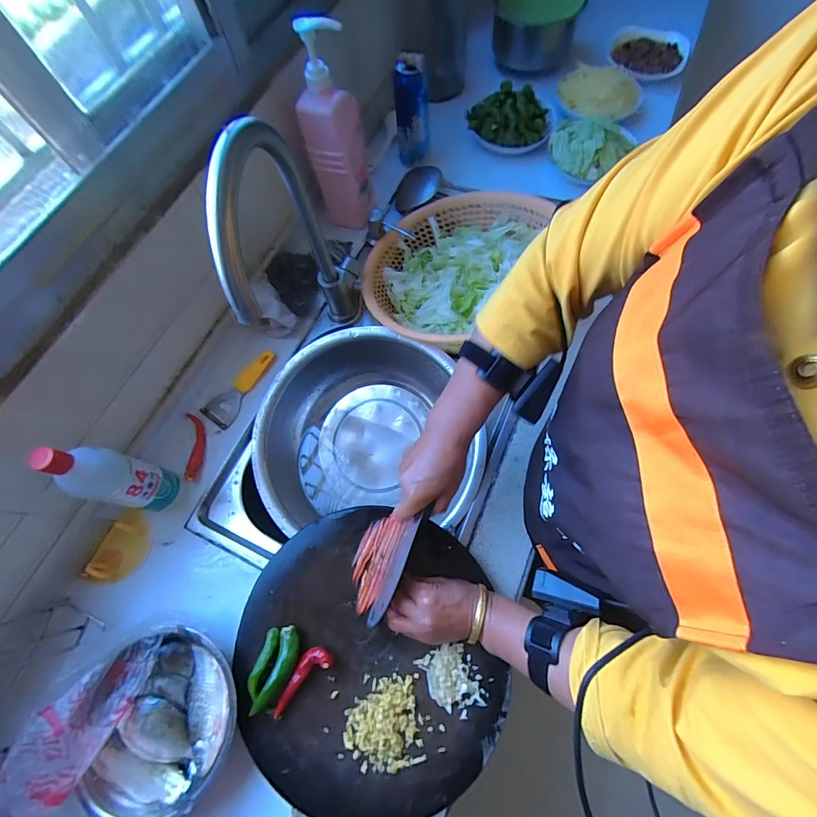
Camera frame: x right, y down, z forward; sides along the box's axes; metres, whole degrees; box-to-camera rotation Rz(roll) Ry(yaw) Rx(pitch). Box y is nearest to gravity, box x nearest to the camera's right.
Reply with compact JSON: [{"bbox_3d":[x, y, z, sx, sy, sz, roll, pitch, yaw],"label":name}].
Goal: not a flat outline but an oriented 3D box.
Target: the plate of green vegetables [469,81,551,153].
[{"bbox_3d":[0.208,-0.584,0.756,0.160,0.047,0.151,-1,69,3],"label":"plate of green vegetables"}]

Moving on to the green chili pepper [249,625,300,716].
[{"bbox_3d":[-0.152,0.311,0.451,0.030,0.025,0.090,15,71,8],"label":"green chili pepper"}]

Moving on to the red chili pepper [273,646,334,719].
[{"bbox_3d":[-0.129,0.319,0.451,0.085,0.020,0.030,-40,72,-12],"label":"red chili pepper"}]

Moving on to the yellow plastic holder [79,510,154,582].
[{"bbox_3d":[-0.408,0.197,0.542,0.058,0.025,0.095,12,70,7],"label":"yellow plastic holder"}]

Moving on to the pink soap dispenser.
[{"bbox_3d":[-0.119,-0.430,0.615,0.089,0.302,0.057,-6,69,1],"label":"pink soap dispenser"}]

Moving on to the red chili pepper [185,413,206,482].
[{"bbox_3d":[-0.335,0.059,0.596,0.025,0.017,0.110,-10,69,-1],"label":"red chili pepper"}]

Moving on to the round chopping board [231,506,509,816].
[{"bbox_3d":[-0.054,0.290,0.461,0.306,0.031,0.320,-1,69,3],"label":"round chopping board"}]

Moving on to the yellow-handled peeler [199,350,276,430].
[{"bbox_3d":[-0.275,-0.036,0.633,0.055,0.008,0.147,36,75,15],"label":"yellow-handled peeler"}]

